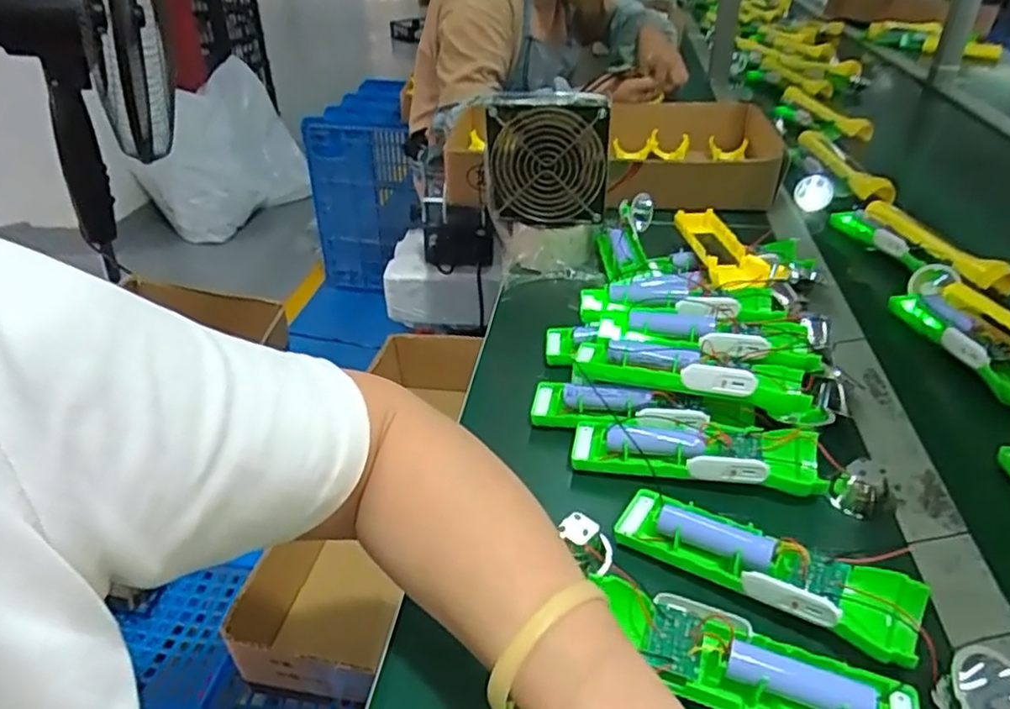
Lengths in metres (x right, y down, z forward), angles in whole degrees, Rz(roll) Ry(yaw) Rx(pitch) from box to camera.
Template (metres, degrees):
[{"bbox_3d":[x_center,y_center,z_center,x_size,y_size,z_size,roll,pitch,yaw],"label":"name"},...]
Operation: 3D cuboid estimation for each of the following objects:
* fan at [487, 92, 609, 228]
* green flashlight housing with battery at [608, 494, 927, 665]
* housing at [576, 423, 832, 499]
[{"bbox_3d":[0.042,-0.193,0.691,0.121,0.129,0.042,-4,35,-3],"label":"fan"},{"bbox_3d":[0.145,0.120,0.386,0.163,0.029,0.049,19,40,27],"label":"green flashlight housing with battery"},{"bbox_3d":[0.128,0.068,0.465,0.162,0.034,0.041,7,36,12],"label":"housing"}]

